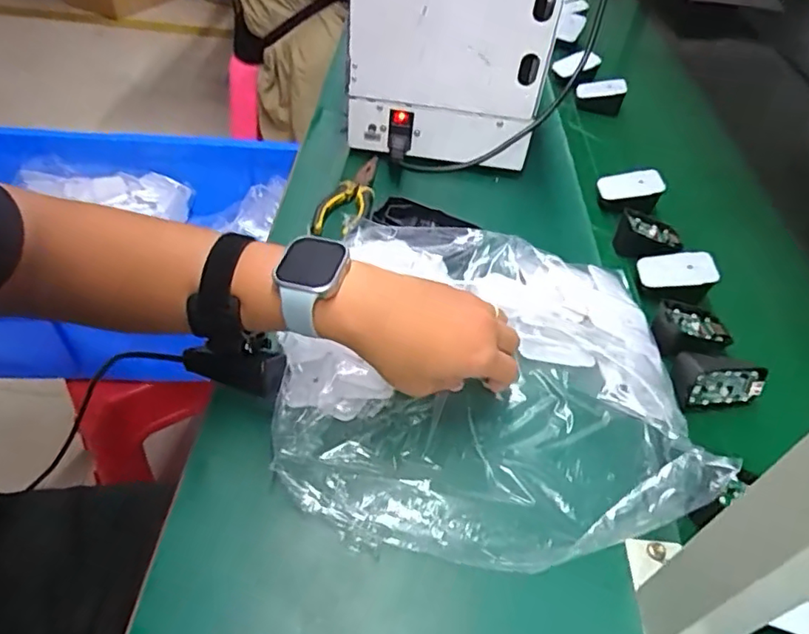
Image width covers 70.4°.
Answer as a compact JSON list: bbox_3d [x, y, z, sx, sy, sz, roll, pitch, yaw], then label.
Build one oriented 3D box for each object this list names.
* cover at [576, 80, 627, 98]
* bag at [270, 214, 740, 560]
[{"bbox_3d":[0.292,-0.338,0.849,0.072,0.019,0.013,8,43,35],"label":"cover"},{"bbox_3d":[0.061,0.038,0.458,0.313,0.053,0.298,-1,49,-7],"label":"bag"}]

